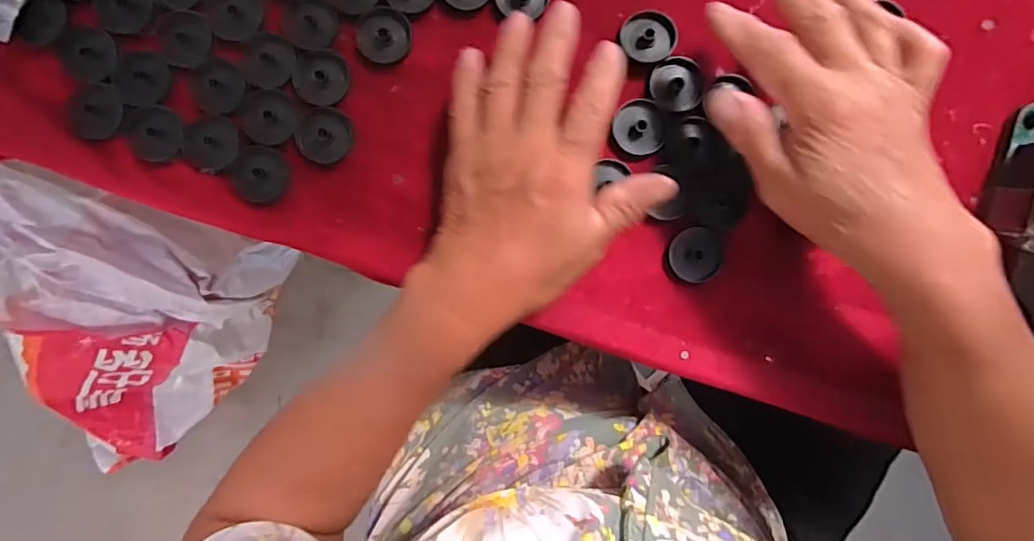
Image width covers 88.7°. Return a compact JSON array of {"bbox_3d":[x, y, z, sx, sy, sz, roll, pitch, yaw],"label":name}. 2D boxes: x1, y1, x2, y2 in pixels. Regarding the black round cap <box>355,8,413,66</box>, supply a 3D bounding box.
[{"bbox_3d":[-0.081,-0.144,0.324,0.032,0.007,0.031,0,92,-3],"label":"black round cap"}]

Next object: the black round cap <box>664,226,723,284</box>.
[{"bbox_3d":[0.110,-0.010,0.328,0.033,0.005,0.035,0,92,-3],"label":"black round cap"}]

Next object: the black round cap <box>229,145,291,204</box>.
[{"bbox_3d":[-0.155,-0.058,0.318,0.031,0.004,0.033,0,92,-3],"label":"black round cap"}]

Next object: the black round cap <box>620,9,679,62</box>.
[{"bbox_3d":[0.081,-0.144,0.324,0.032,0.008,0.033,0,92,-3],"label":"black round cap"}]

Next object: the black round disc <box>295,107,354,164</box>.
[{"bbox_3d":[-0.117,-0.083,0.321,0.031,0.010,0.032,0,92,-3],"label":"black round disc"}]

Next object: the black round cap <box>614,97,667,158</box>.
[{"bbox_3d":[0.076,-0.088,0.327,0.031,0.005,0.034,0,92,-3],"label":"black round cap"}]

